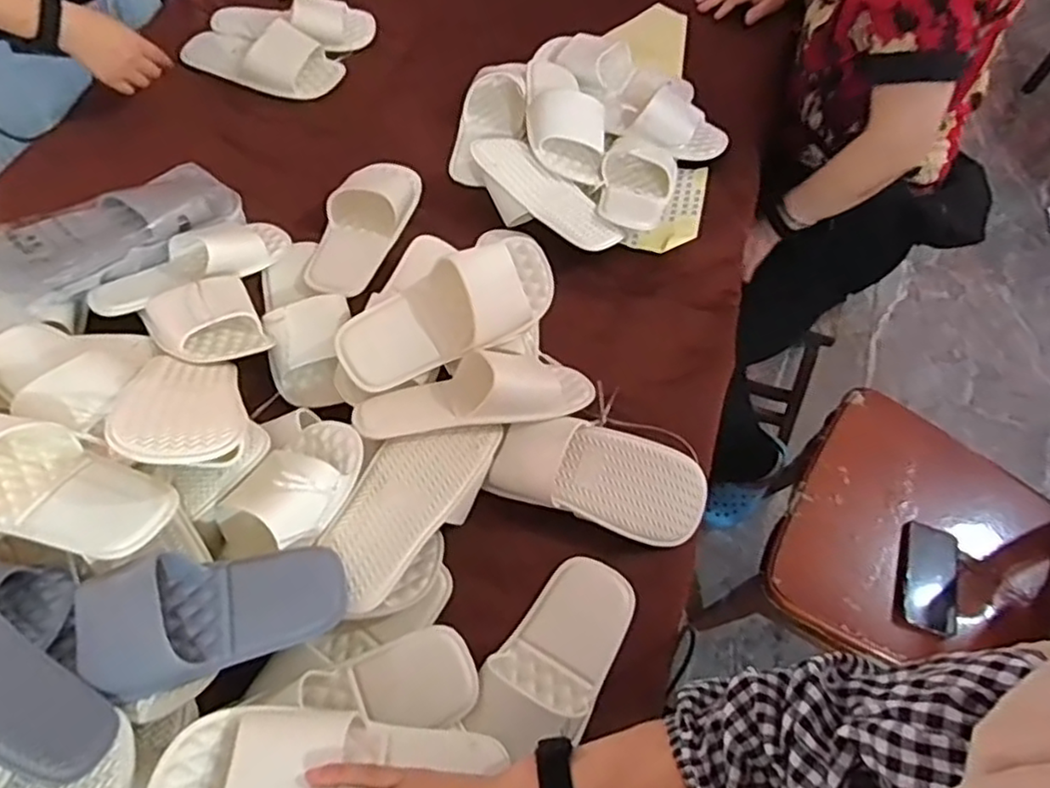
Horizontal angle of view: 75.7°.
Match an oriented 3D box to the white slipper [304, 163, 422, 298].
[{"bbox_3d":[-0.204,-0.227,0.858,0.095,0.049,0.225,14,60,5],"label":"white slipper"}]

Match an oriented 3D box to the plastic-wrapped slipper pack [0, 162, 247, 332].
[{"bbox_3d":[-0.513,-0.186,0.807,0.147,0.063,0.349,34,52,16],"label":"plastic-wrapped slipper pack"}]

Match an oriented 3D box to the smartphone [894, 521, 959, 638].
[{"bbox_3d":[0.613,0.279,1.023,0.092,0.015,0.161,19,61,8],"label":"smartphone"}]

